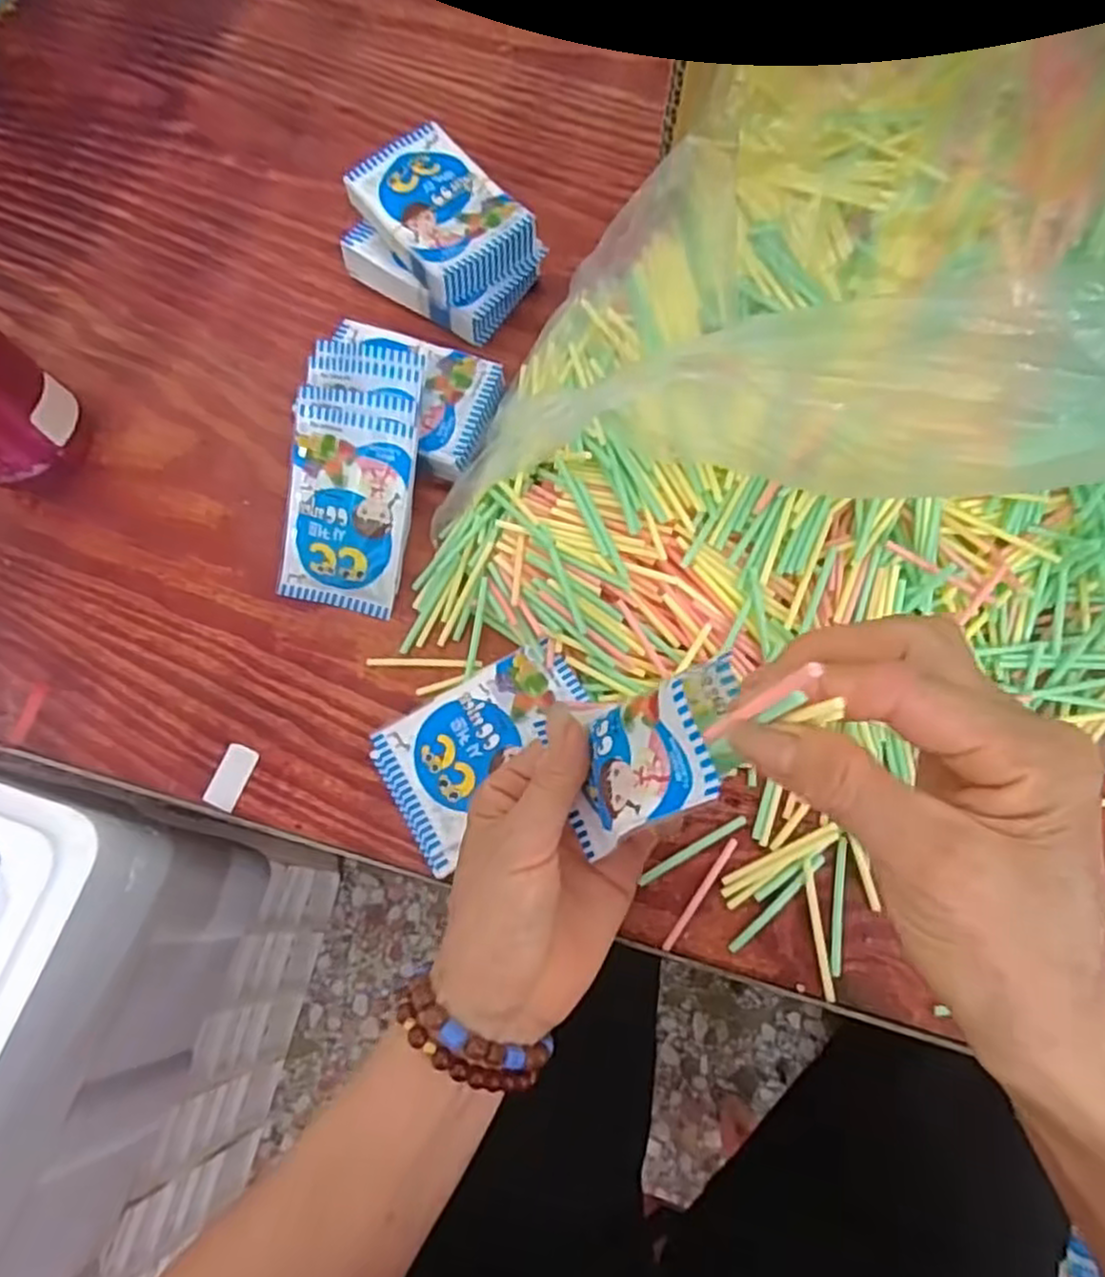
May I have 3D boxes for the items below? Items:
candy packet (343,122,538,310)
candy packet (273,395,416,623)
[{"bbox_3d":[-0.068,-0.256,0.459,0.071,0.022,0.105,-37,73,-10],"label":"candy packet"},{"bbox_3d":[-0.111,-0.067,0.409,0.064,0.012,0.104,13,105,5],"label":"candy packet"}]

